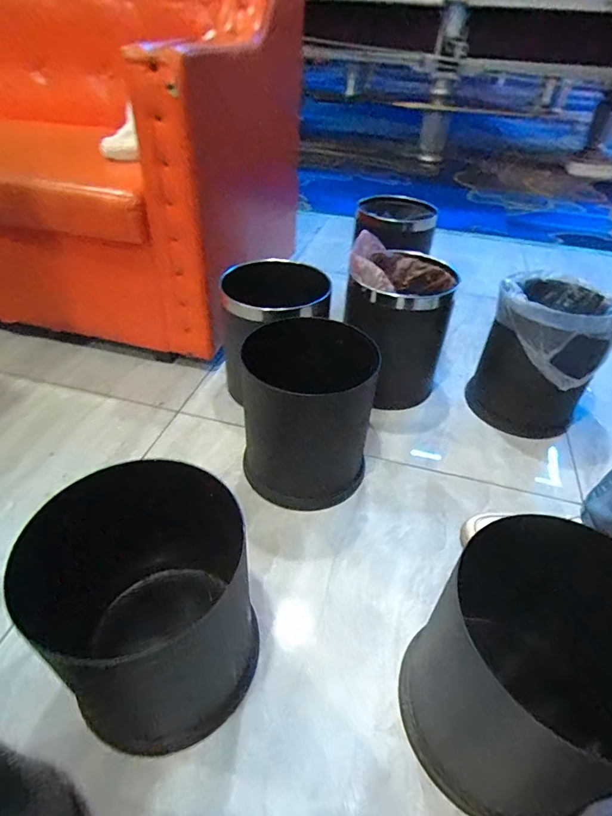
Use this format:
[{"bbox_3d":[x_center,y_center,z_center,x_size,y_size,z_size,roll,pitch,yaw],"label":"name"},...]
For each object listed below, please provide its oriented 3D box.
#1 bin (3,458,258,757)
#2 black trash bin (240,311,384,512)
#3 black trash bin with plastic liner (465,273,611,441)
[{"bbox_3d":[-0.200,0.226,0.513,0.256,0.241,0.232,-8,42,-12],"label":"bin"},{"bbox_3d":[0.005,0.009,0.771,0.209,0.248,0.224,12,42,10],"label":"black trash bin"},{"bbox_3d":[0.480,-0.114,0.927,0.203,0.269,0.227,22,45,21],"label":"black trash bin with plastic liner"}]

